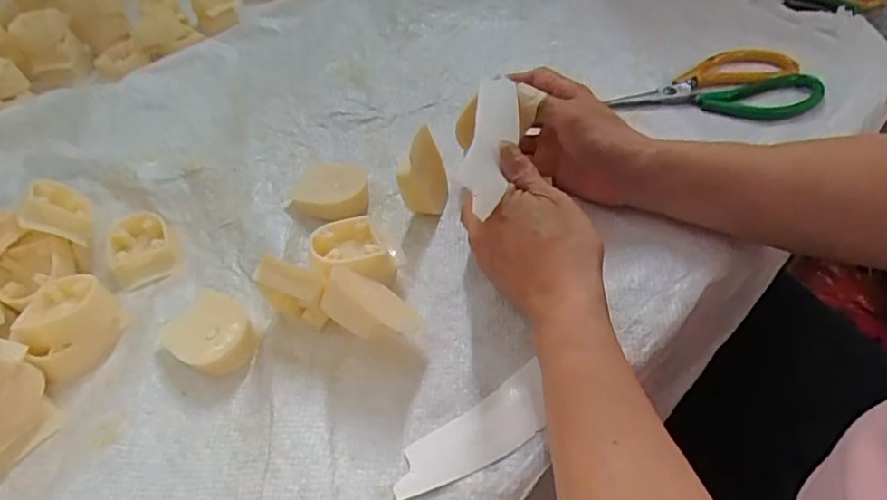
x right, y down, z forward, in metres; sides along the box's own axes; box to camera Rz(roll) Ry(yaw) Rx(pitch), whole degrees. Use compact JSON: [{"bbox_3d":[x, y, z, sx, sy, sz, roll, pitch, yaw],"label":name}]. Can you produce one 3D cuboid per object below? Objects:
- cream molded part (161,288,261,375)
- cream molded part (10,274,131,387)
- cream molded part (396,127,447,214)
[{"bbox_3d":[-0.153,0.056,0.367,0.063,0.021,0.050,29,58,27],"label":"cream molded part"},{"bbox_3d":[-0.252,0.050,0.375,0.057,0.033,0.058,-36,55,-22],"label":"cream molded part"},{"bbox_3d":[-0.016,-0.057,0.420,0.035,0.063,0.031,-7,49,0],"label":"cream molded part"}]

